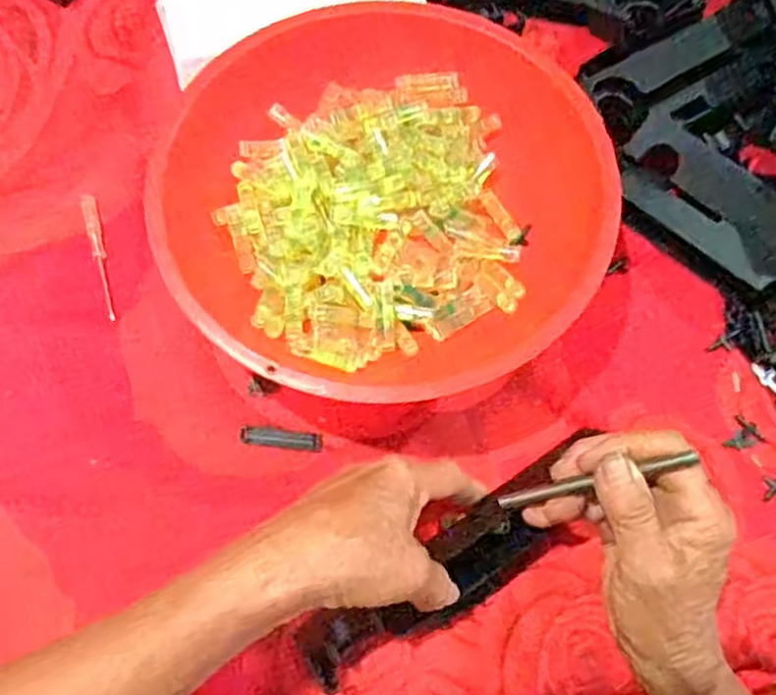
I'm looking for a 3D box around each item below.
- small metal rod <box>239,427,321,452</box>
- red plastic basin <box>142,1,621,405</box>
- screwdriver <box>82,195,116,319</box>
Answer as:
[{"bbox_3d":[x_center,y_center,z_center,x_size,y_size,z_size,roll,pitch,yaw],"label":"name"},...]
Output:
[{"bbox_3d":[-0.059,0.050,0.399,0.045,0.004,0.010,5,68,2],"label":"small metal rod"},{"bbox_3d":[-0.004,-0.086,0.420,0.237,0.071,0.233,0,68,0],"label":"red plastic basin"},{"bbox_3d":[-0.178,-0.058,0.444,0.009,0.006,0.093,-18,69,-7],"label":"screwdriver"}]

